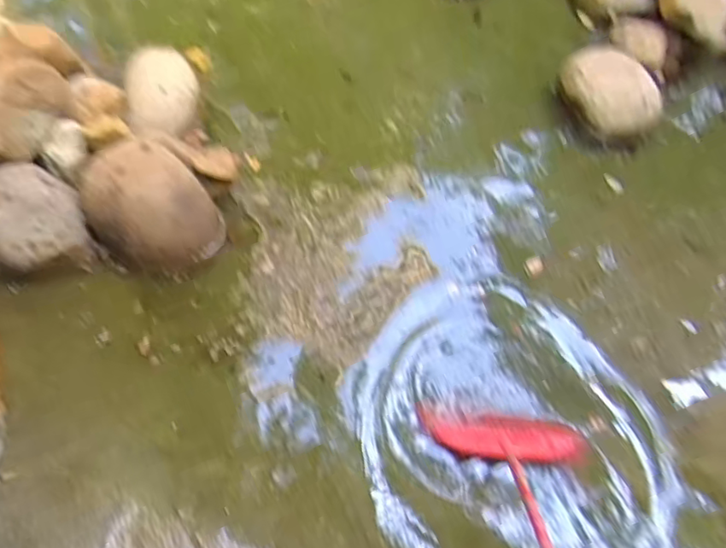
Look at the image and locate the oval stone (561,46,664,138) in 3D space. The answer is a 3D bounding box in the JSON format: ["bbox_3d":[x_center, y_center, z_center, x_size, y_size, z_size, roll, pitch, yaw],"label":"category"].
[{"bbox_3d":[0.680,-0.520,1.586,0.140,0.209,0.264,-23,68,-14],"label":"oval stone"}]

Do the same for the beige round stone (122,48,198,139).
[{"bbox_3d":[-0.575,-0.521,1.677,0.193,0.114,0.249,-10,65,-9],"label":"beige round stone"}]

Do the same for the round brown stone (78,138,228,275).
[{"bbox_3d":[-0.543,-0.182,1.478,0.299,0.167,0.340,-35,72,-17],"label":"round brown stone"}]

